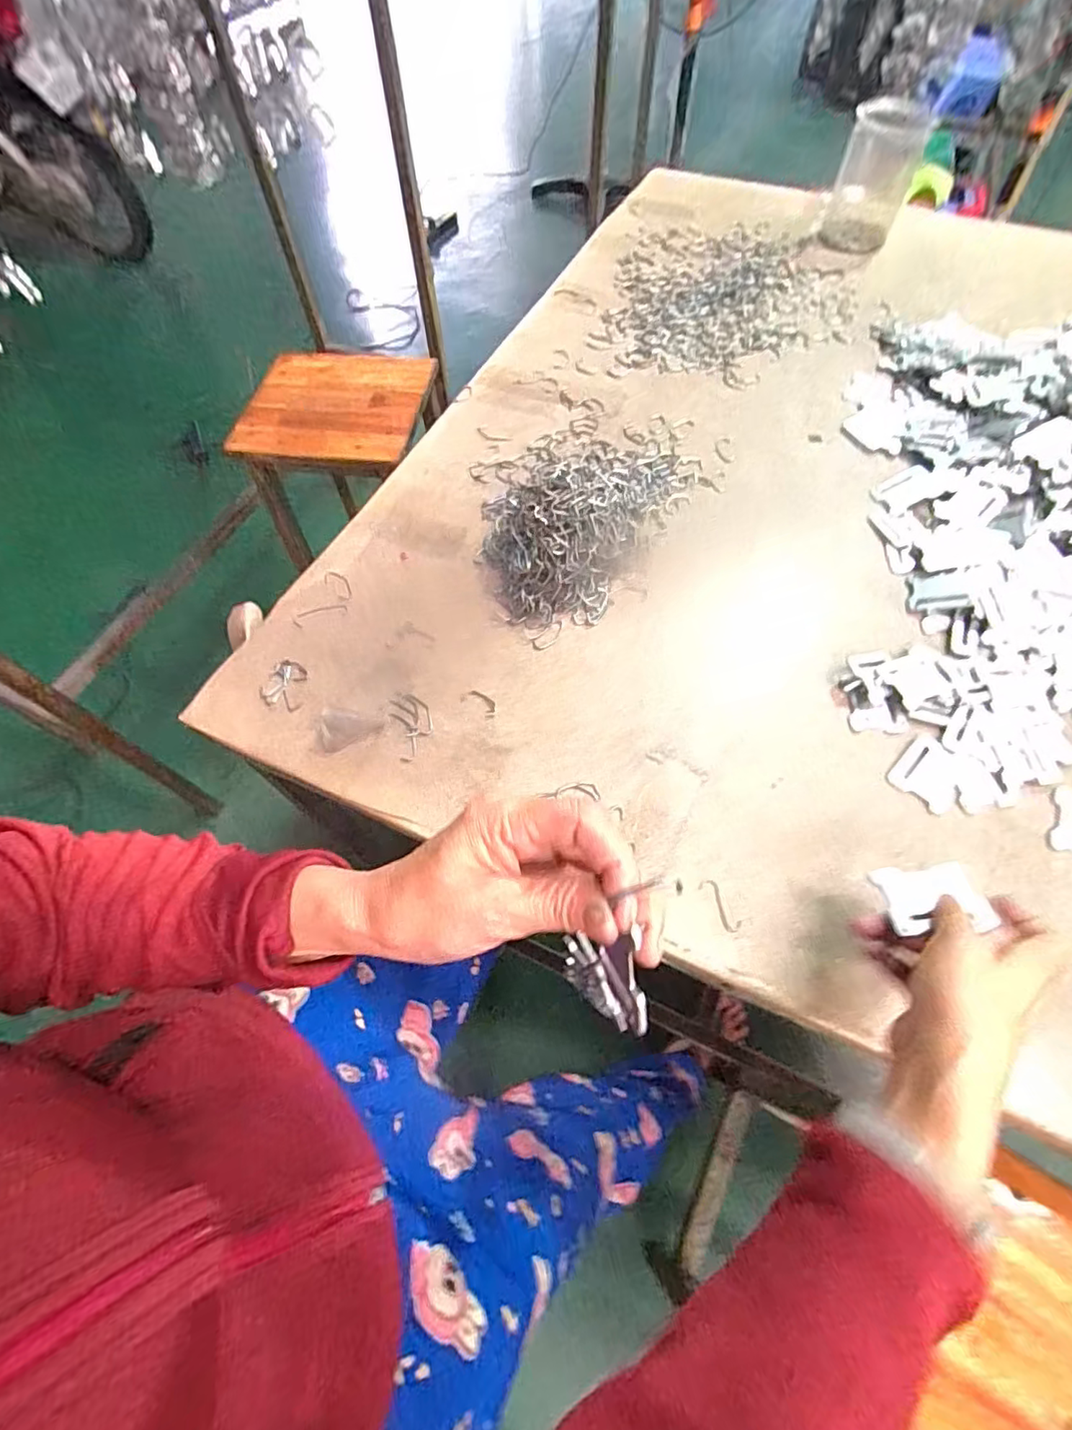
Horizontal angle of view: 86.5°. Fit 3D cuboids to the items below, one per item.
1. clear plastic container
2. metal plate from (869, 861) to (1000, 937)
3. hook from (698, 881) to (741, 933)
[{"bbox_3d":[0.486,-0.769,0.820,0.104,0.130,0.117,22,63,13],"label":"clear plastic container"},{"bbox_3d":[0.234,0.106,0.337,0.056,0.005,0.040,-9,44,2],"label":"metal plate"},{"bbox_3d":[0.130,0.134,0.400,0.013,0.004,0.037,-26,63,-13],"label":"hook"}]

